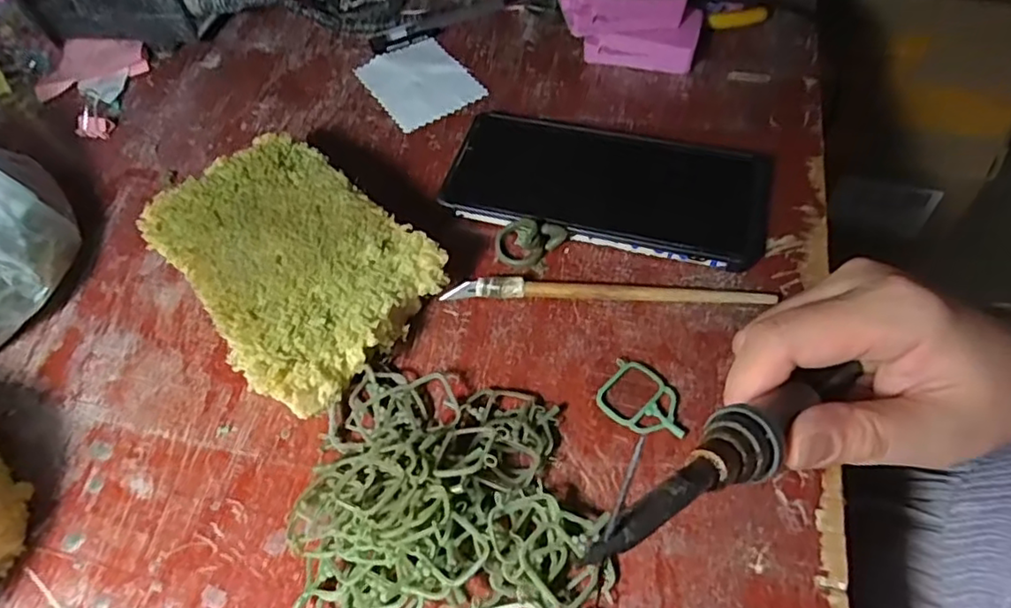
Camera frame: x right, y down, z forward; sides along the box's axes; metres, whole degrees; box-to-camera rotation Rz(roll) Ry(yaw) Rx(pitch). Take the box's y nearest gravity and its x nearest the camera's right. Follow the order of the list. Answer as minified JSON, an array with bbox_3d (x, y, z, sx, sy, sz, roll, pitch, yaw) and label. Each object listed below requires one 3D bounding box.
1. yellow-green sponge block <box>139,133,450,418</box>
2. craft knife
[{"bbox_3d":[-0.101,-0.017,0.297,0.137,0.044,0.093,38,66,25],"label":"yellow-green sponge block"},{"bbox_3d":[0.048,-0.008,0.299,0.154,0.009,0.012,2,56,5],"label":"craft knife"}]

